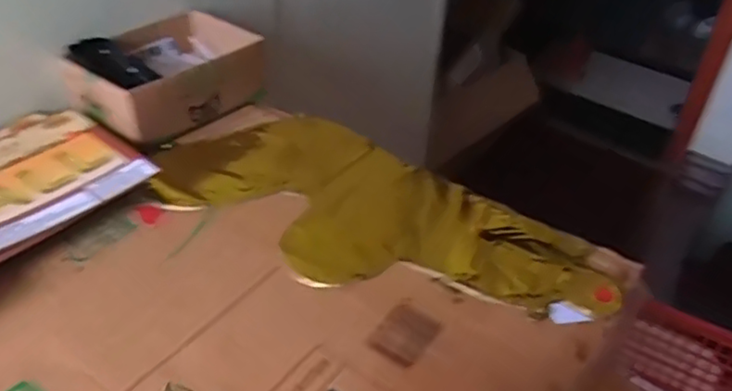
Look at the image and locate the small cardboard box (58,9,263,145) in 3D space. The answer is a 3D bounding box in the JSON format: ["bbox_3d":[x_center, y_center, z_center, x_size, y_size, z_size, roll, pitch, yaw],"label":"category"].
[{"bbox_3d":[-0.220,-0.135,0.723,0.131,0.065,0.187,25,43,25],"label":"small cardboard box"}]

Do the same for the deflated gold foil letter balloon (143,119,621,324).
[{"bbox_3d":[0.006,0.017,0.590,0.408,0.011,0.194,27,44,27],"label":"deflated gold foil letter balloon"}]

